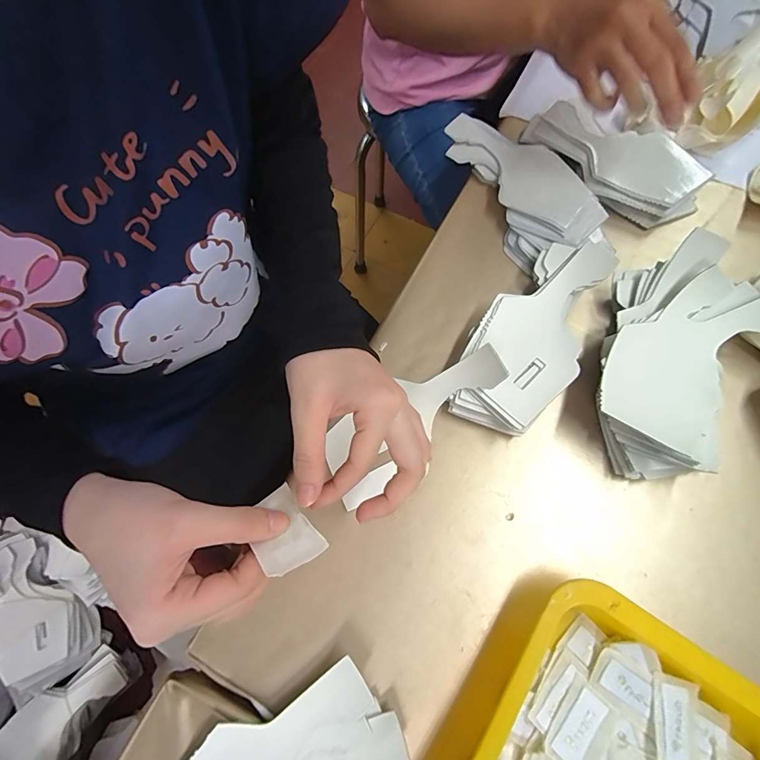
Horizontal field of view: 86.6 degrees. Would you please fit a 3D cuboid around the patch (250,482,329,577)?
[{"bbox_3d":[-0.057,0.085,0.230,0.033,0.006,0.051,-25,40,-28],"label":"patch"}]

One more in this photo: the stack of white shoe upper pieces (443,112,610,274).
[{"bbox_3d":[0.161,-0.222,0.453,0.106,0.036,0.201,-23,73,-8],"label":"stack of white shoe upper pieces"}]

